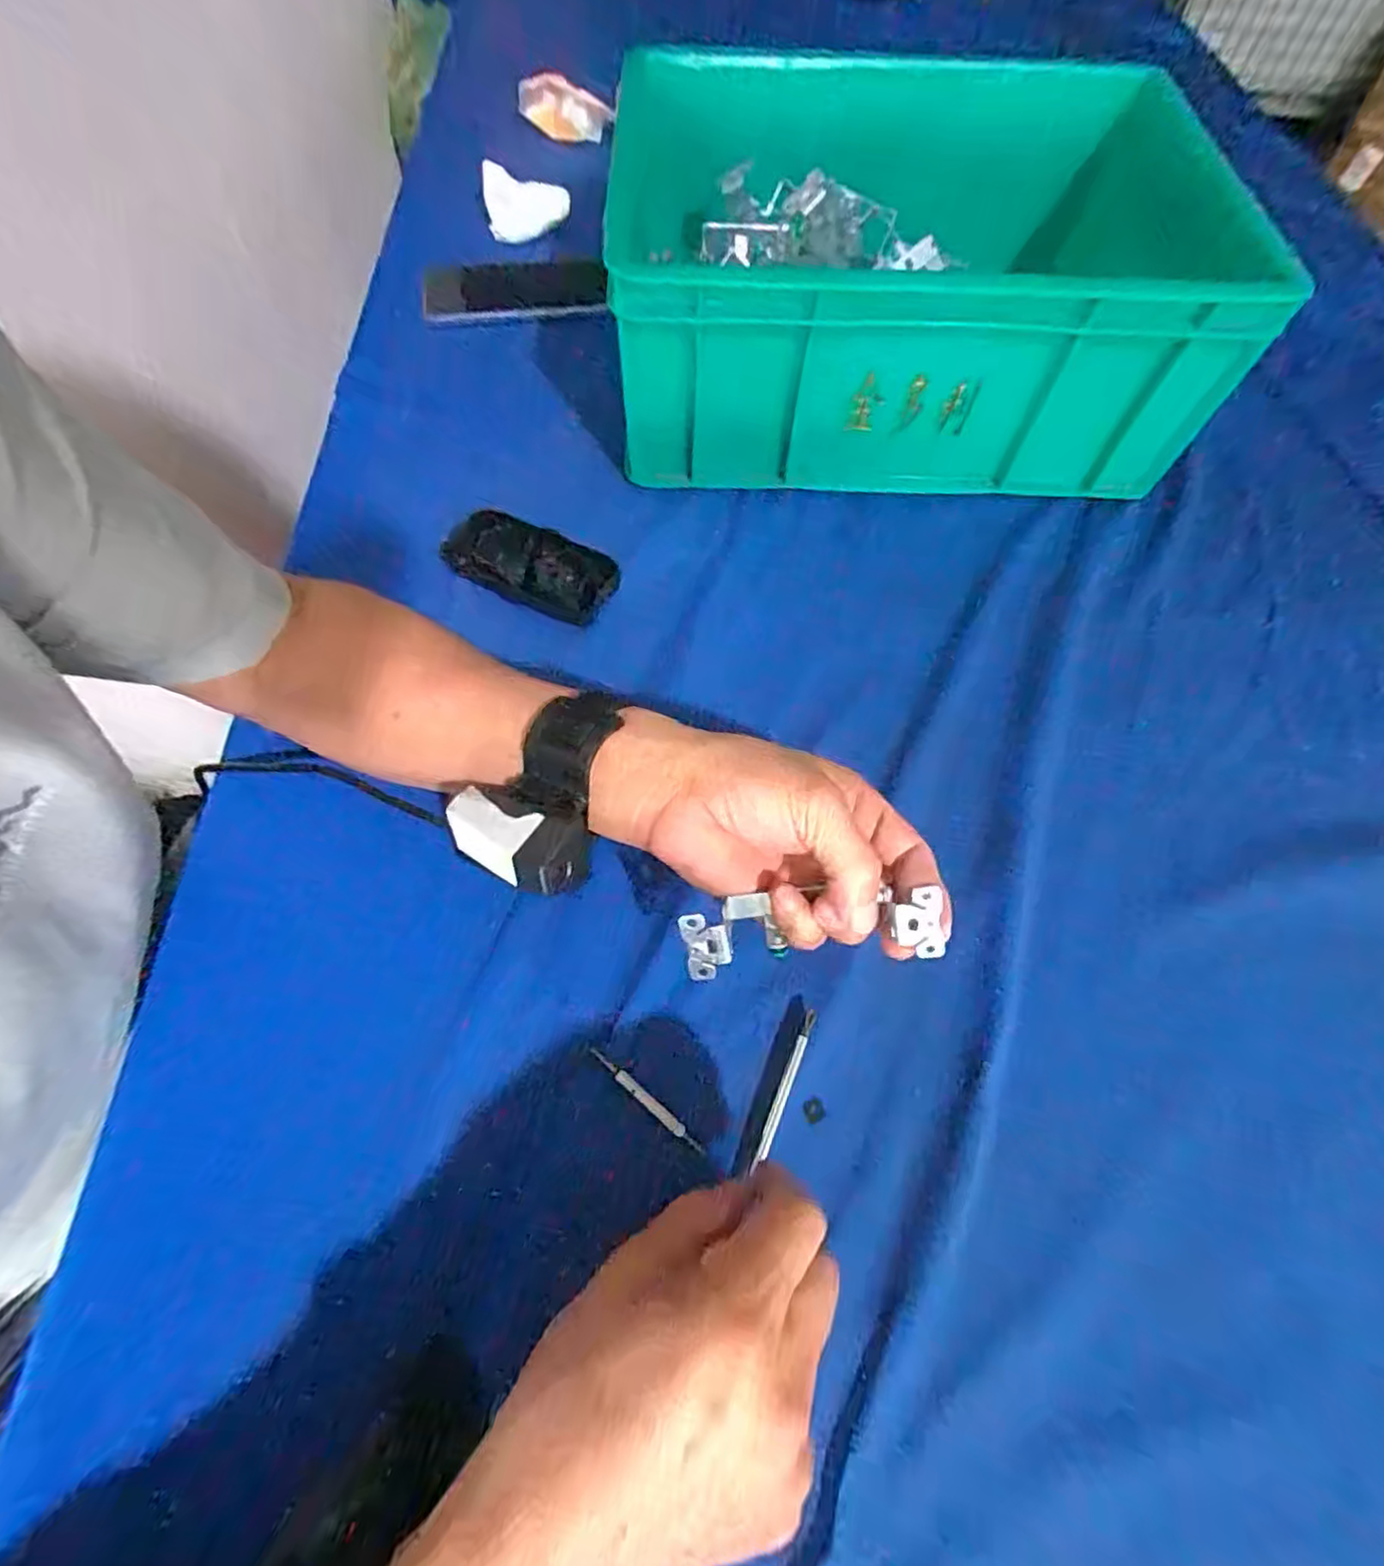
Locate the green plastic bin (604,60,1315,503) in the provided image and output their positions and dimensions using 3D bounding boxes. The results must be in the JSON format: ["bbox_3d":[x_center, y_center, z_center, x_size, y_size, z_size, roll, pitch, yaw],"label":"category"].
[{"bbox_3d":[0.172,-0.391,0.506,0.459,0.143,0.343,2,63,0],"label":"green plastic bin"}]

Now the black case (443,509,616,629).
[{"bbox_3d":[-0.106,-0.145,0.446,0.115,0.025,0.050,25,105,2],"label":"black case"}]

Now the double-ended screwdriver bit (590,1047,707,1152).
[{"bbox_3d":[-0.021,0.148,0.313,0.067,0.009,0.006,36,68,16],"label":"double-ended screwdriver bit"}]

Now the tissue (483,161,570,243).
[{"bbox_3d":[-0.158,-0.549,0.638,0.085,0.055,0.014,12,64,5],"label":"tissue"}]

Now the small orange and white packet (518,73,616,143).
[{"bbox_3d":[-0.132,-0.705,0.701,0.107,0.047,0.016,20,65,9],"label":"small orange and white packet"}]

